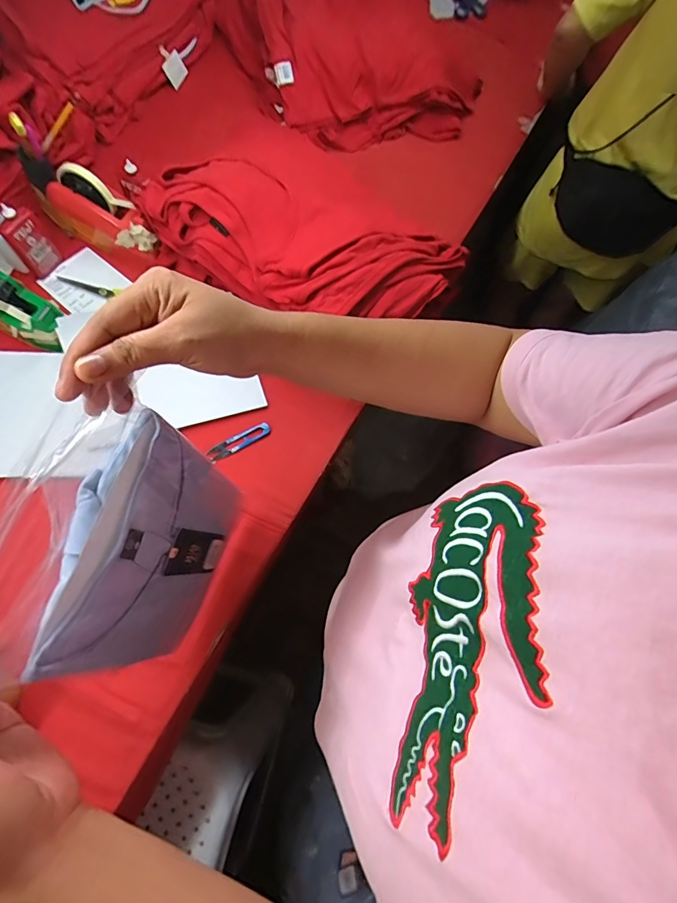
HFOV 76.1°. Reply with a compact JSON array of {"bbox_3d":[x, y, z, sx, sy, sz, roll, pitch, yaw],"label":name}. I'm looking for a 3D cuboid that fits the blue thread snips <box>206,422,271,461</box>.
[{"bbox_3d":[-0.155,-0.016,0.684,0.103,0.007,0.024,-28,74,-12],"label":"blue thread snips"}]

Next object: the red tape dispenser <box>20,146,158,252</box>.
[{"bbox_3d":[-0.402,-0.403,0.715,0.225,0.113,0.066,22,71,5],"label":"red tape dispenser"}]

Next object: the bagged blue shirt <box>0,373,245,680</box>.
[{"bbox_3d":[-0.173,0.094,0.411,0.039,0.243,0.198,10,70,15],"label":"bagged blue shirt"}]

